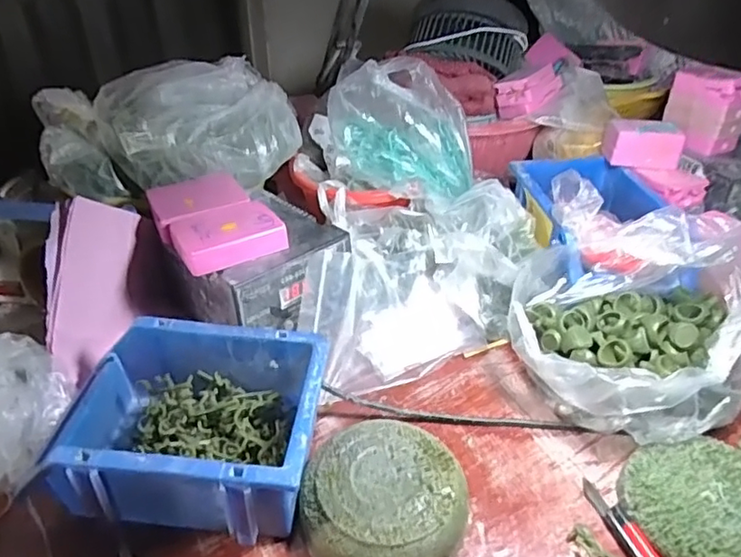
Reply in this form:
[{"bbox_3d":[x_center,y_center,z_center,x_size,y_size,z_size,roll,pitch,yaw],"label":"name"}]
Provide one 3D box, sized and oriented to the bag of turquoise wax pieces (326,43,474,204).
[{"bbox_3d":[0.033,-0.151,0.596,0.145,0.104,0.121,6,38,7],"label":"bag of turquoise wax pieces"}]

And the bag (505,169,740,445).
[{"bbox_3d":[0.208,0.024,0.480,0.187,0.105,0.221,22,42,24],"label":"bag"}]

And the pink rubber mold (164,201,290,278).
[{"bbox_3d":[-0.112,-0.035,0.469,0.079,0.020,0.058,-17,41,-21],"label":"pink rubber mold"}]

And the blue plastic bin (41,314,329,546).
[{"bbox_3d":[-0.116,0.100,0.394,0.164,0.079,0.122,4,38,3],"label":"blue plastic bin"}]

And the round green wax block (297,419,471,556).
[{"bbox_3d":[0.010,0.143,0.379,0.100,0.037,0.100,1,38,-1],"label":"round green wax block"}]

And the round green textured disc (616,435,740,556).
[{"bbox_3d":[0.220,0.149,0.384,0.098,0.026,0.099,1,38,-1],"label":"round green textured disc"}]

